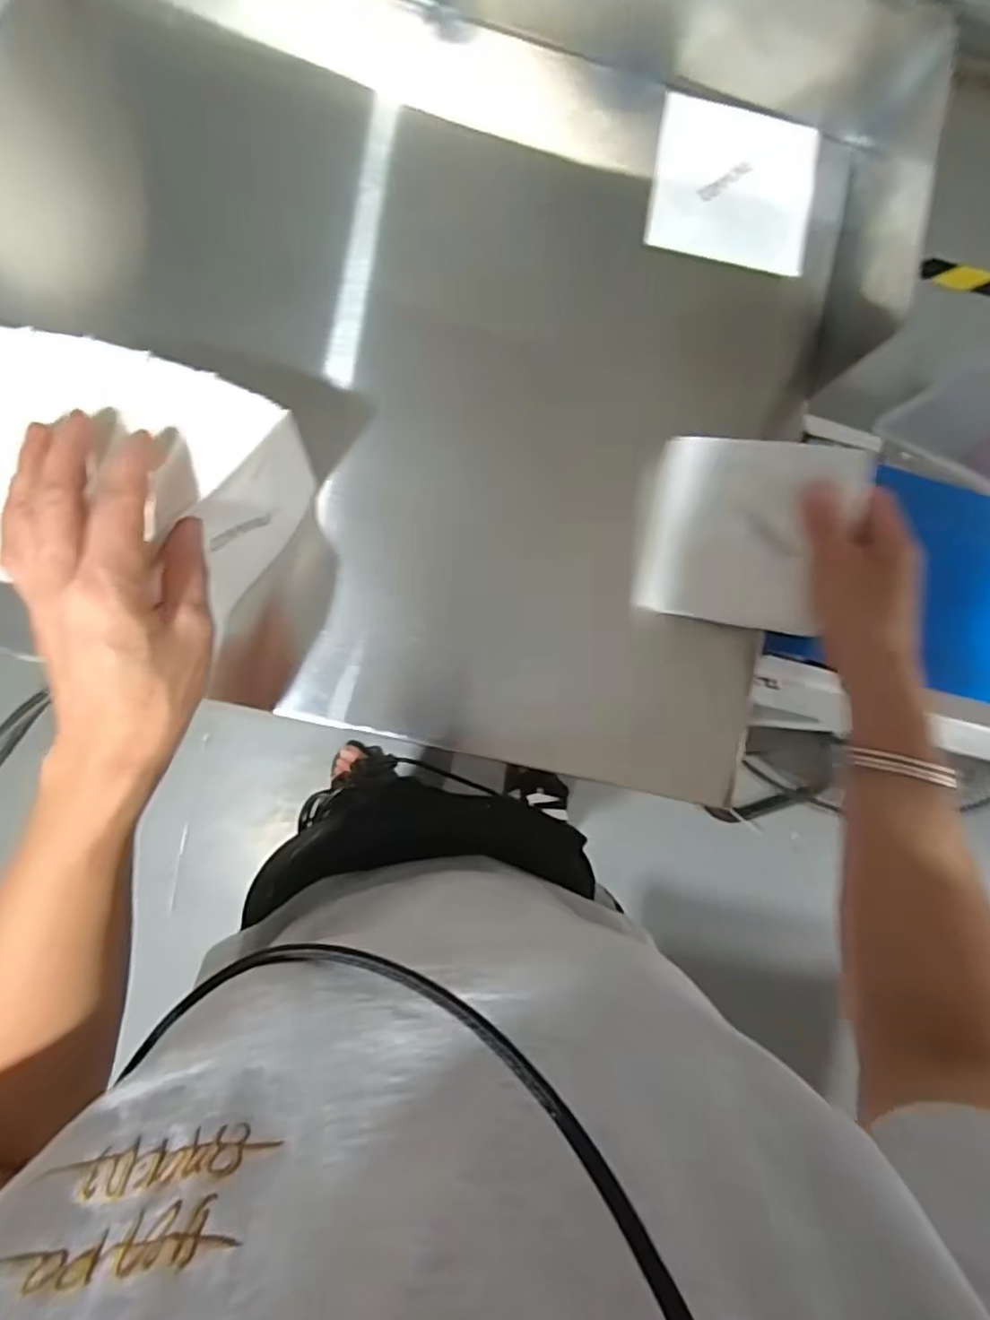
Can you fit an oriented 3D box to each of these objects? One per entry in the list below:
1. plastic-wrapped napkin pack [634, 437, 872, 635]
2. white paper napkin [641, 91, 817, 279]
[{"bbox_3d":[0.170,-0.089,0.457,0.127,0.020,0.112,9,90,15],"label":"plastic-wrapped napkin pack"},{"bbox_3d":[0.174,-0.349,0.492,0.115,0.010,0.118,10,86,-3],"label":"white paper napkin"}]

